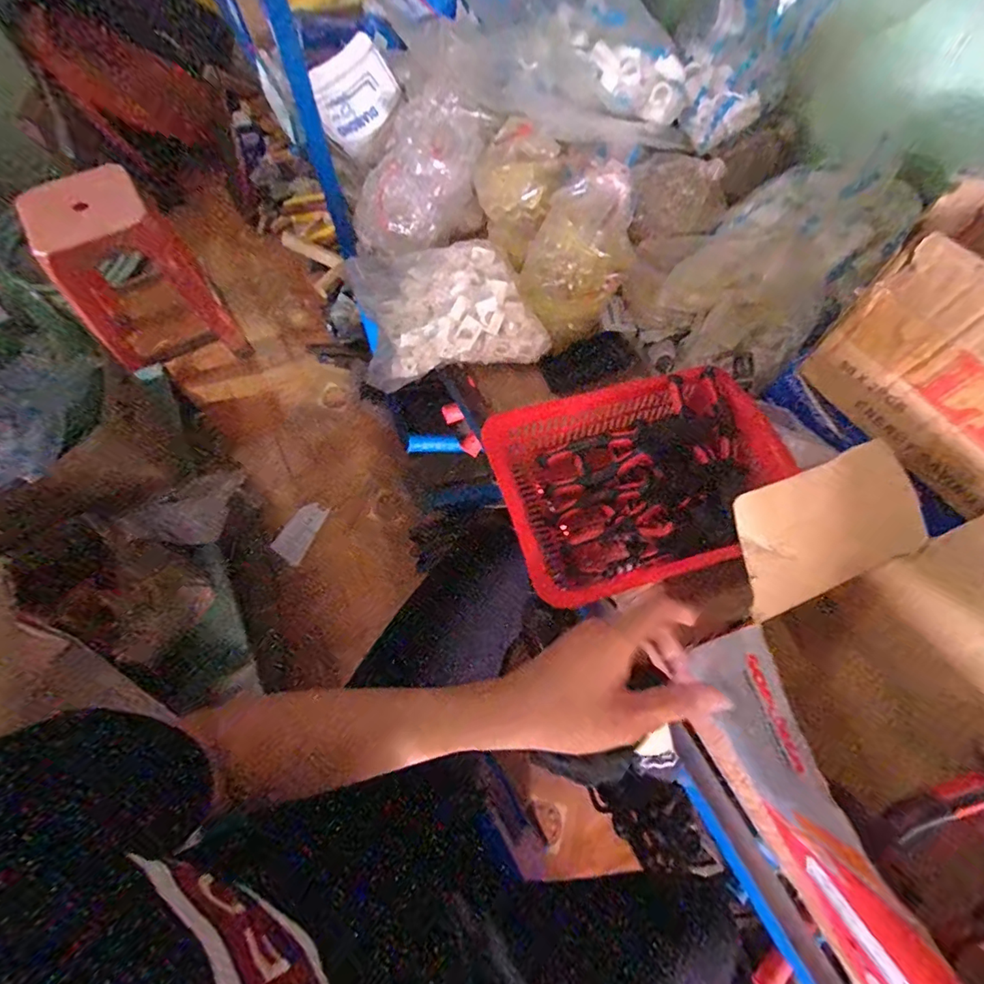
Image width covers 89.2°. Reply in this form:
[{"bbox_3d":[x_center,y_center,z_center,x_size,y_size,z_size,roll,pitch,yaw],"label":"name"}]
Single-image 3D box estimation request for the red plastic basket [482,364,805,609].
[{"bbox_3d":[0.148,-0.014,0.500,0.260,0.064,0.195,-19,67,-9],"label":"red plastic basket"}]

